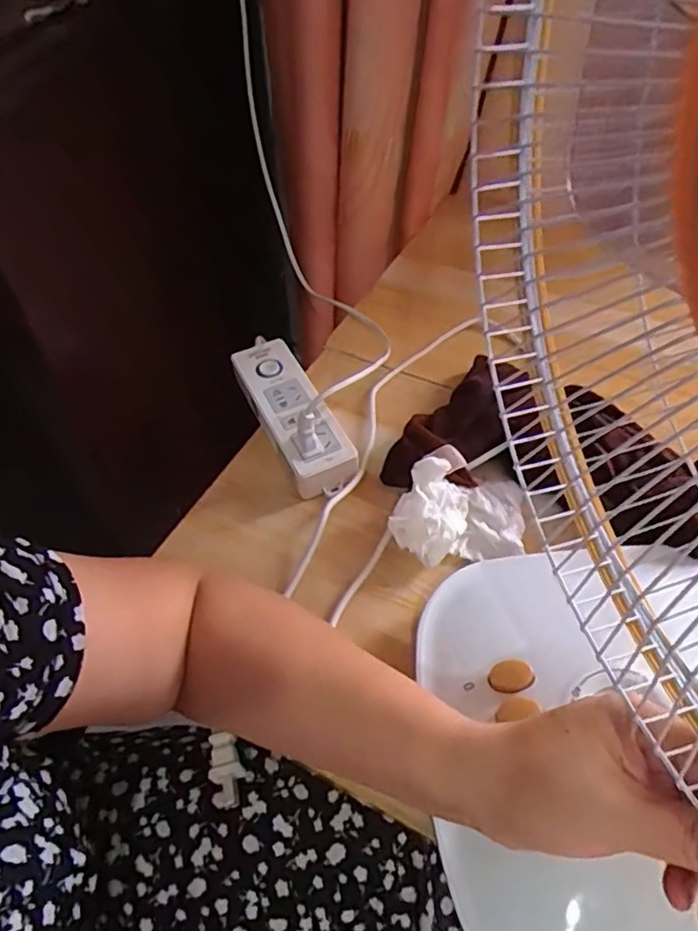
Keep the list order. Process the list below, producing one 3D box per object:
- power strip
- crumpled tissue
[{"bbox_3d":[-0.052,-0.046,0.536,0.060,0.037,0.179,-21,53,-15],"label":"power strip"},{"bbox_3d":[0.091,0.031,0.459,0.093,0.052,0.104,25,55,20],"label":"crumpled tissue"}]

